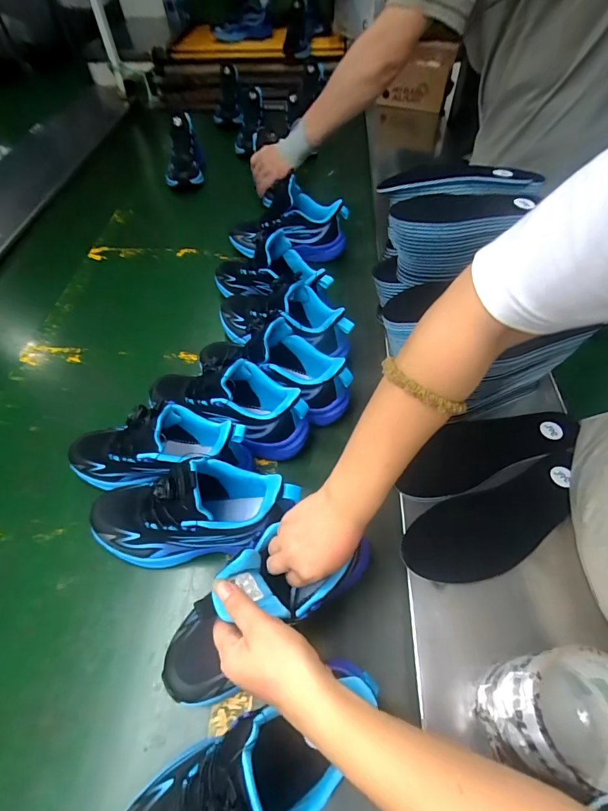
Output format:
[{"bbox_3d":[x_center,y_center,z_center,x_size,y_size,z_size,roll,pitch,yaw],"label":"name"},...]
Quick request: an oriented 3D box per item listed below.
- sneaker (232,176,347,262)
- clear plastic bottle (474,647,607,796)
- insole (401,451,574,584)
[{"bbox_3d":[-0.033,-0.354,0.759,0.215,0.115,0.080,16,52,9],"label":"sneaker"},{"bbox_3d":[0.194,0.236,0.297,0.084,0.104,0.078,2,51,-3],"label":"clear plastic bottle"},{"bbox_3d":[0.226,0.131,0.449,0.241,0.007,0.086,-19,59,-13],"label":"insole"}]

